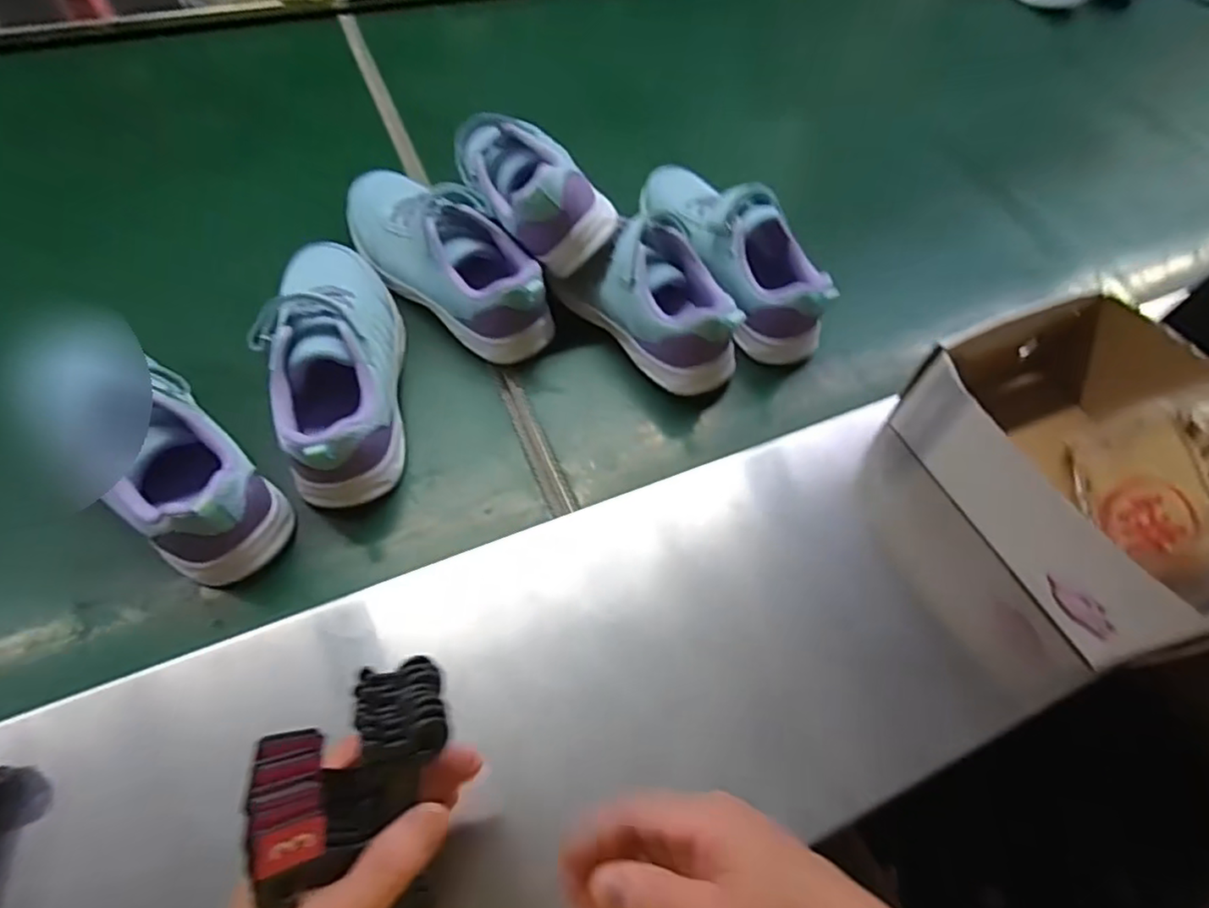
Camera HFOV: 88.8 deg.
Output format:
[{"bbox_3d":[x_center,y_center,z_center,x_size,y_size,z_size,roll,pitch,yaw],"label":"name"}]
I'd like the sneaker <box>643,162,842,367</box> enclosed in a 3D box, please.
[{"bbox_3d":[0.115,-0.192,0.564,0.085,0.085,0.236,-22,64,-19],"label":"sneaker"}]

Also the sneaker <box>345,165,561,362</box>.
[{"bbox_3d":[-0.143,-0.172,0.539,0.228,0.085,0.084,39,62,15],"label":"sneaker"}]

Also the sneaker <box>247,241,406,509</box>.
[{"bbox_3d":[-0.206,-0.077,0.477,0.091,0.090,0.236,-8,61,-12],"label":"sneaker"}]

